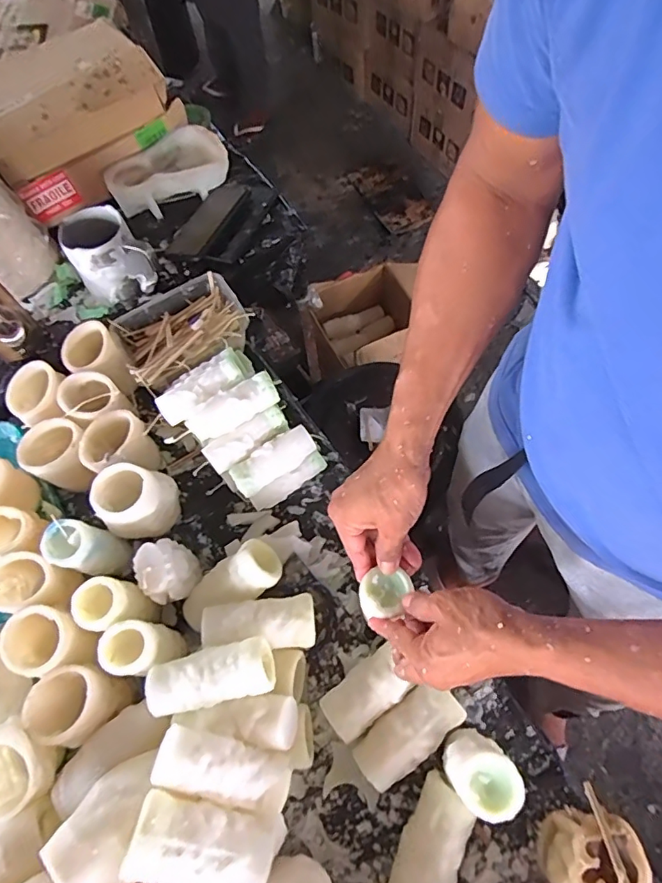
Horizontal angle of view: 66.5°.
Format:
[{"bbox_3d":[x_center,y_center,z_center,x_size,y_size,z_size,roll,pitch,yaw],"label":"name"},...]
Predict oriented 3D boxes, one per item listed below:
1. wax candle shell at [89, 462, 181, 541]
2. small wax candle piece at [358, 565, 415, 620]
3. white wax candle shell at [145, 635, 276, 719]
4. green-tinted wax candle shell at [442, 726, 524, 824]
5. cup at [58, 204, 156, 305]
[{"bbox_3d":[-0.220,0.071,0.580,0.062,0.093,0.079,30,71,16],"label":"wax candle shell"},{"bbox_3d":[0.052,0.147,0.485,0.049,0.023,0.042,3,66,5],"label":"small wax candle piece"},{"bbox_3d":[-0.114,0.223,0.479,0.114,0.040,0.048,-13,65,-3],"label":"white wax candle shell"},{"bbox_3d":[0.132,0.297,0.456,0.054,0.091,0.056,-1,65,3],"label":"green-tinted wax candle shell"},{"bbox_3d":[-0.293,-0.246,0.667,0.091,0.088,0.091,-31,67,-10],"label":"cup"}]

